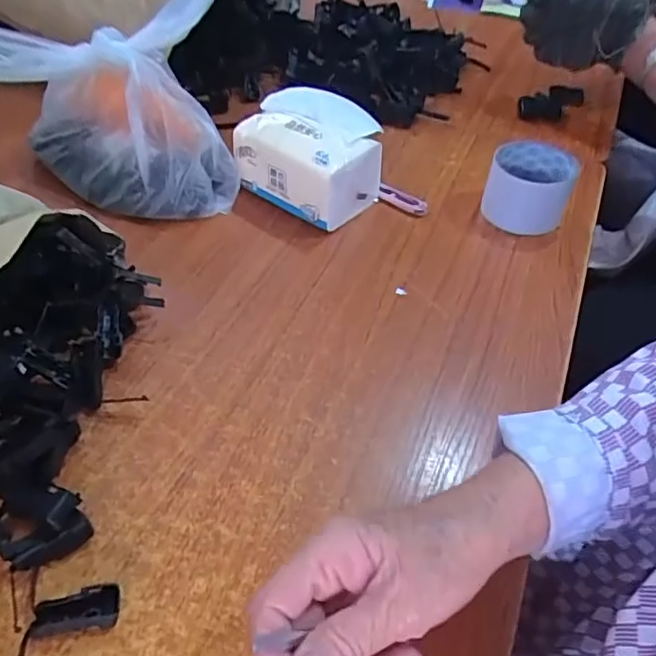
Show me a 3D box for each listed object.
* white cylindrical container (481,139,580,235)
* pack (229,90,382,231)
[{"bbox_3d":[0.209,-0.146,0.580,0.083,0.064,0.078,2,46,-2],"label":"white cylindrical container"},{"bbox_3d":[-0.019,-0.181,0.590,0.137,0.092,0.107,29,51,22],"label":"pack"}]

